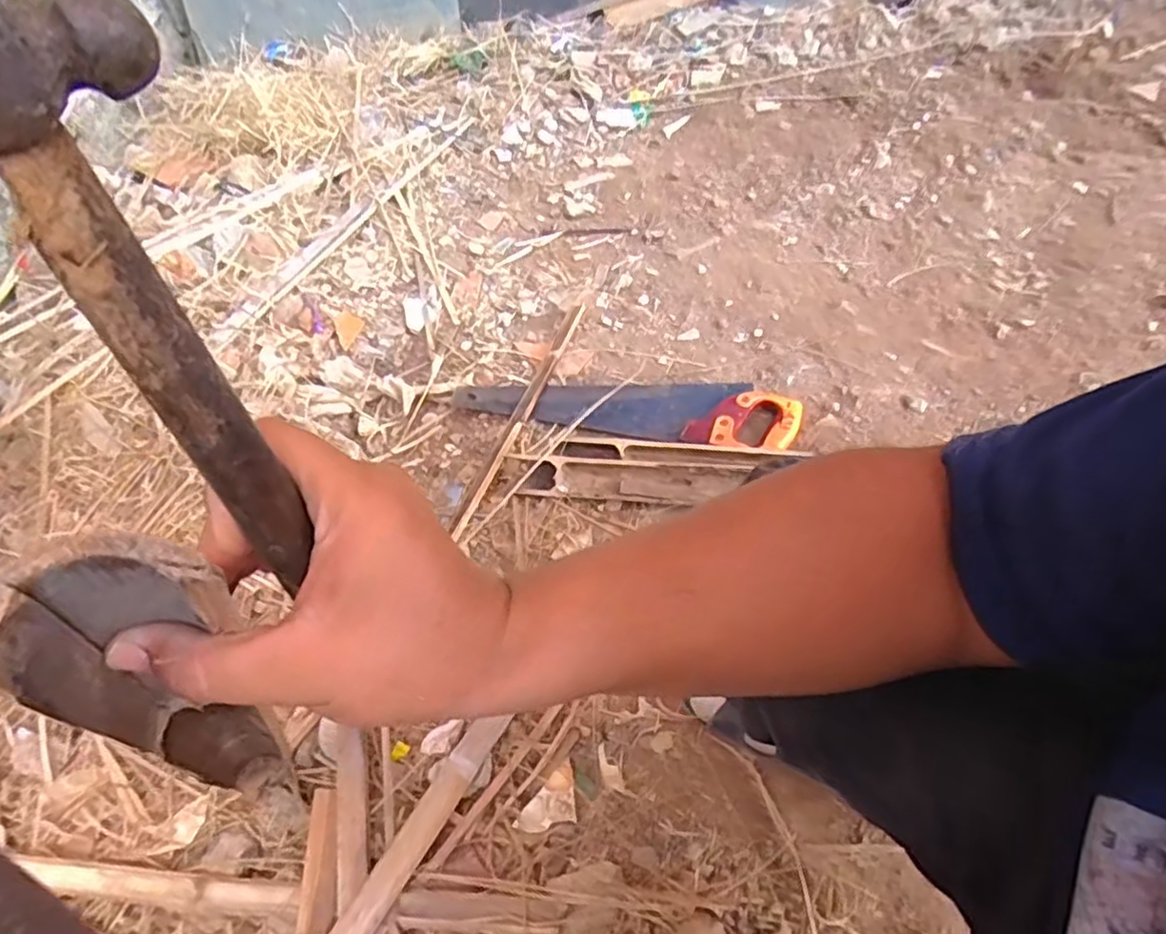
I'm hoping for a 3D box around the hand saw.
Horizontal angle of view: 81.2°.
[{"bbox_3d":[0.057,-0.084,1.010,0.512,0.035,0.138,3,56,11],"label":"hand saw"}]

